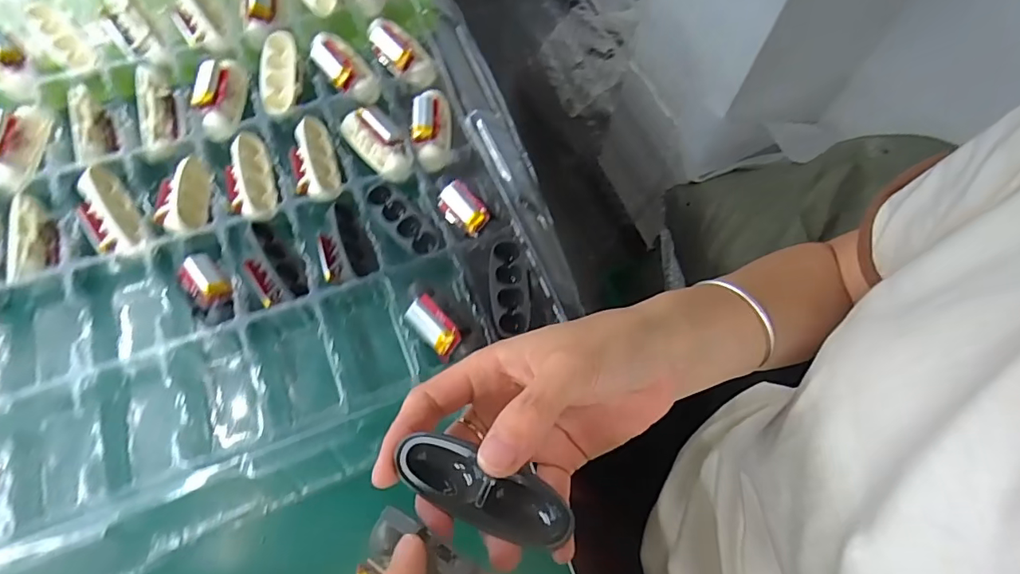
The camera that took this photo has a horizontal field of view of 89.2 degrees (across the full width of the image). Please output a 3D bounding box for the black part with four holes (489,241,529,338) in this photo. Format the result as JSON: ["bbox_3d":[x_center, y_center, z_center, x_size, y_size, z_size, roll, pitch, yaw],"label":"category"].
[{"bbox_3d":[-0.001,0.000,0.321,0.023,0.013,0.059,-5,63,-5],"label":"black part with four holes"}]

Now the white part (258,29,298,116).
[{"bbox_3d":[-0.167,-0.152,0.372,0.027,0.012,0.067,-2,75,-4],"label":"white part"}]

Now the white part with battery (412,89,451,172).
[{"bbox_3d":[-0.056,-0.114,0.368,0.026,0.020,0.057,0,62,-3],"label":"white part with battery"}]

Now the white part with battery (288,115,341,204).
[{"bbox_3d":[-0.136,-0.089,0.357,0.030,0.017,0.068,-13,64,-9],"label":"white part with battery"}]

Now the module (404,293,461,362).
[{"bbox_3d":[-0.045,0.024,0.307,0.019,0.011,0.038,-39,70,-20],"label":"module"}]

